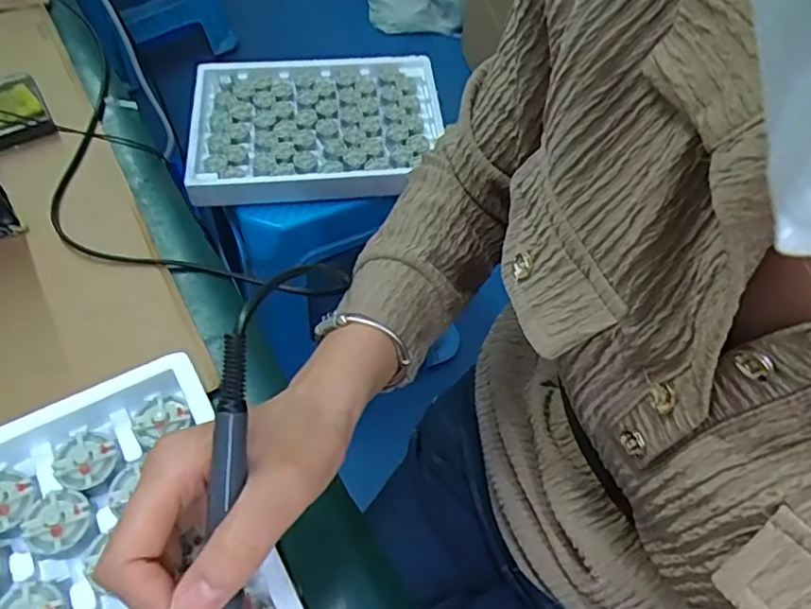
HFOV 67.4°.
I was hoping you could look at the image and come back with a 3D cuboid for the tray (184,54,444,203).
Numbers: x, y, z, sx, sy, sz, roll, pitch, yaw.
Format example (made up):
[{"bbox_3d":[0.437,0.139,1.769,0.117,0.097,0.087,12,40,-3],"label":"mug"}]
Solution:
[{"bbox_3d":[-0.121,-0.258,0.858,0.350,0.034,0.246,-9,58,-9],"label":"tray"}]

